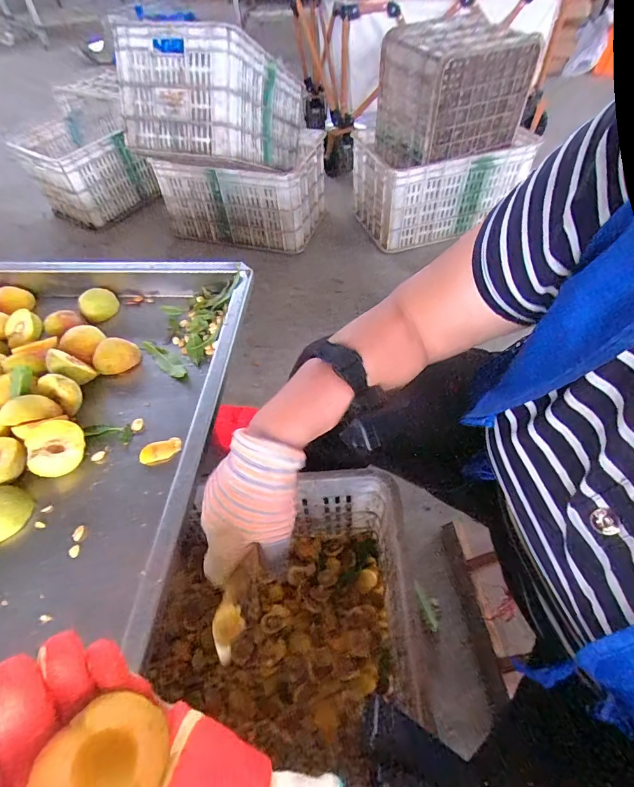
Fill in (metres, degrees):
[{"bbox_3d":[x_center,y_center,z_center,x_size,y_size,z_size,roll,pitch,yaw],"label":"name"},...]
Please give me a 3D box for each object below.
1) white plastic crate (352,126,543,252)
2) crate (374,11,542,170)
[{"bbox_3d":[0.429,-0.753,1.411,0.536,0.264,0.311,-15,53,-8],"label":"white plastic crate"},{"bbox_3d":[0.392,-0.905,1.200,0.386,0.277,0.293,-17,53,-10],"label":"crate"}]

